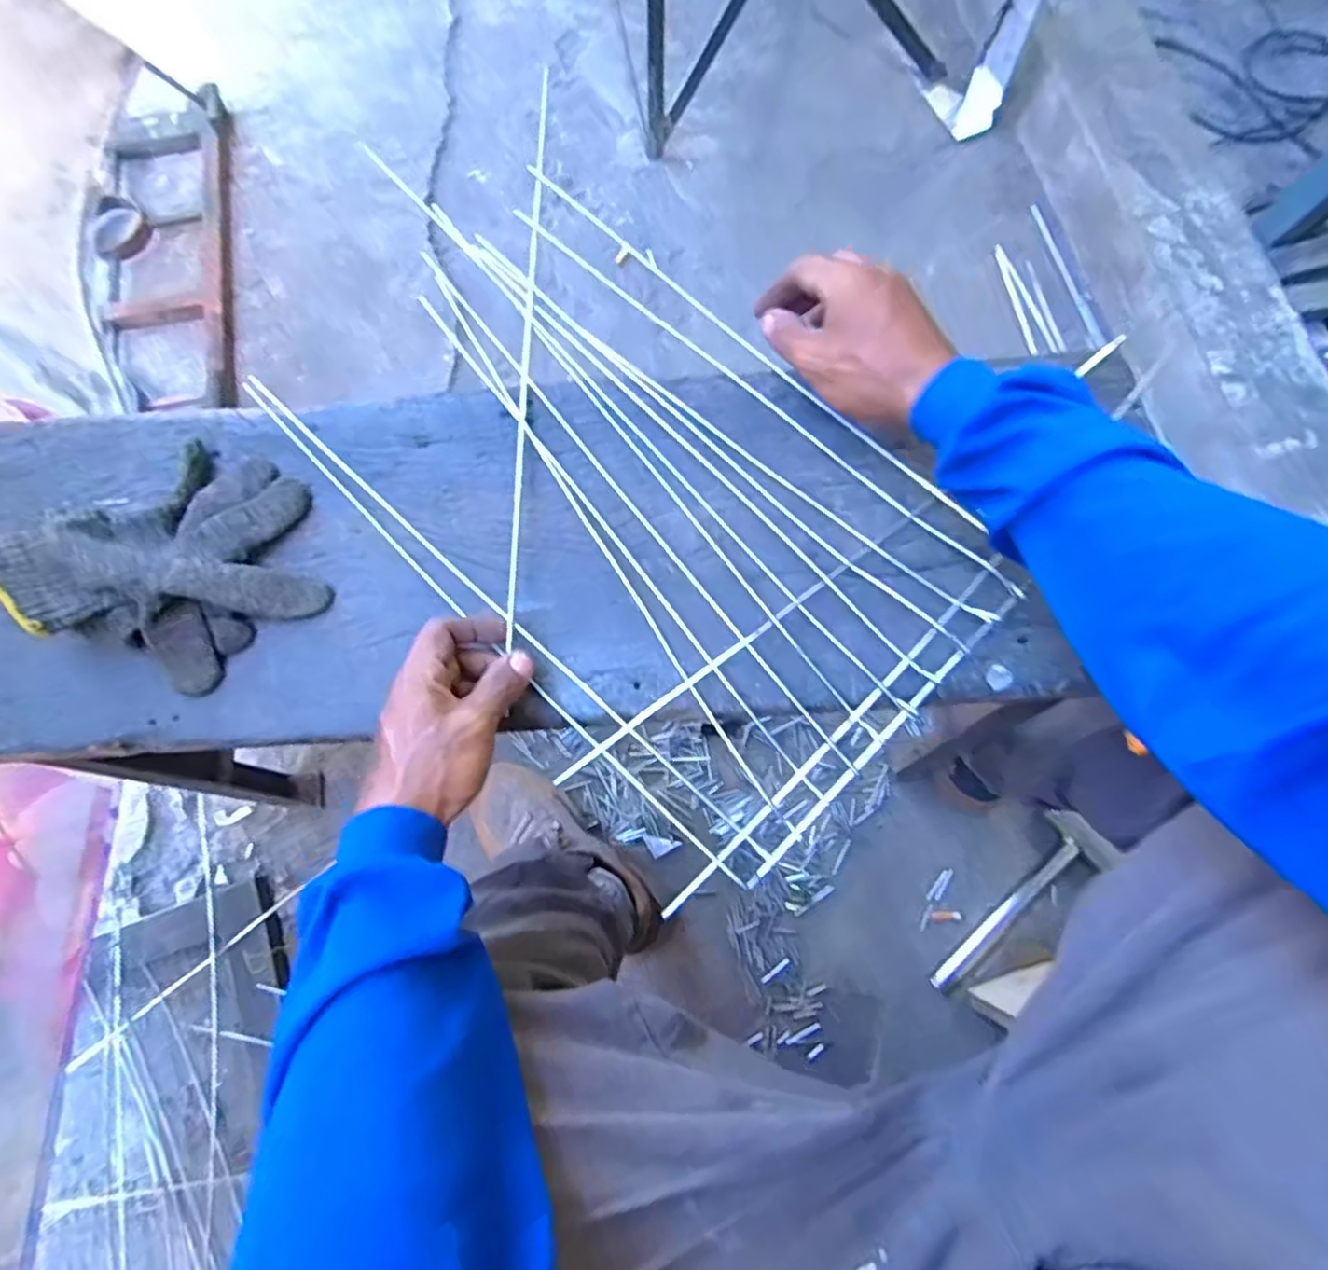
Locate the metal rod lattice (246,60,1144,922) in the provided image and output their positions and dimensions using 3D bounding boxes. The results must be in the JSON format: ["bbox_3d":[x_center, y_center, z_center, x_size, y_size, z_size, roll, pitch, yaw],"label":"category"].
[{"bbox_3d":[-0.012,-0.095,0.459,0.310,0.036,0.462,-36,81,-8],"label":"metal rod lattice"}]

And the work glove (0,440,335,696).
[{"bbox_3d":[-0.320,-0.046,0.440,0.175,0.043,0.155,-42,82,-9],"label":"work glove"}]

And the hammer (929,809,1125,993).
[{"bbox_3d":[0.384,0.304,0.750,0.235,0.049,0.067,-40,81,-9],"label":"hammer"}]

